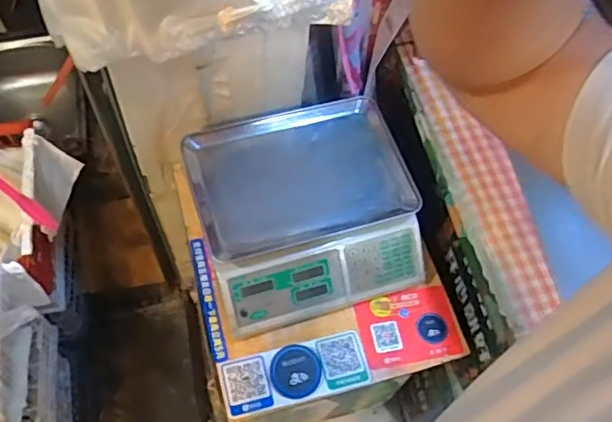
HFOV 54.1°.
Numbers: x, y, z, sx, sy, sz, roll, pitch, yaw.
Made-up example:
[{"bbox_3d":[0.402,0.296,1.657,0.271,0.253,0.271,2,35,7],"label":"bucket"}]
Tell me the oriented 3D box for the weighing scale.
[{"bbox_3d":[0.015,-0.001,0.994,0.369,0.145,0.307,-15,63,-11],"label":"weighing scale"}]

